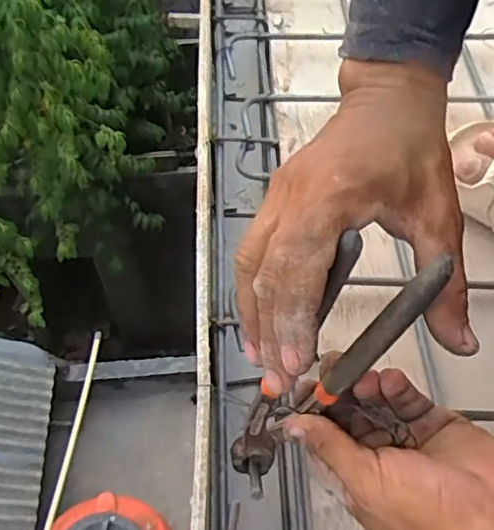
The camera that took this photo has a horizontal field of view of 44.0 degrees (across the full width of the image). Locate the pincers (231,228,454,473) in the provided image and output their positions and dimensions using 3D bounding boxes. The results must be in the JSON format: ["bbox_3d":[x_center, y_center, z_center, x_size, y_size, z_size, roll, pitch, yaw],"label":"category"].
[{"bbox_3d":[0.028,0.064,0.336,0.049,0.214,0.023,1,51,-26],"label":"pincers"}]

